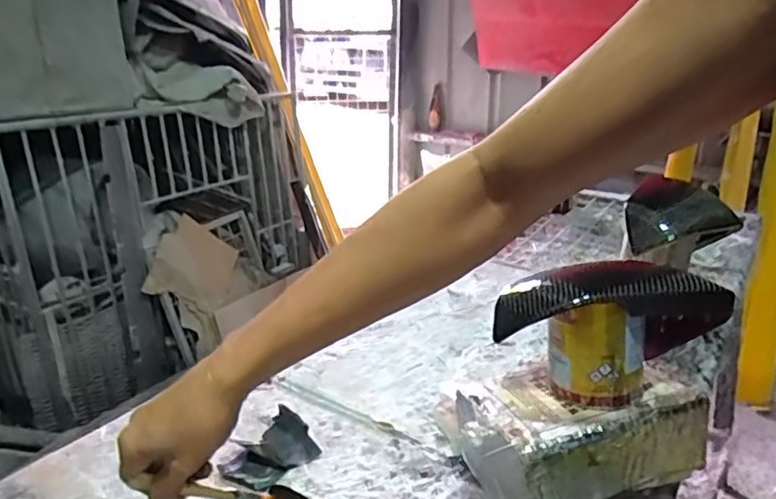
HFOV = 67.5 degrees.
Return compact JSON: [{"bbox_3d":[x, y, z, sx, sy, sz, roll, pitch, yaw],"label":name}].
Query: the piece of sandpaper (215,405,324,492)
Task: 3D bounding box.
[{"bbox_3d":[-0.153,0.253,0.732,0.111,0.038,0.075,-17,27,-39],"label":"piece of sandpaper"}]

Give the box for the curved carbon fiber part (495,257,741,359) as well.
[{"bbox_3d":[0.248,0.065,0.667,0.244,0.093,0.128,4,20,9],"label":"curved carbon fiber part"}]

